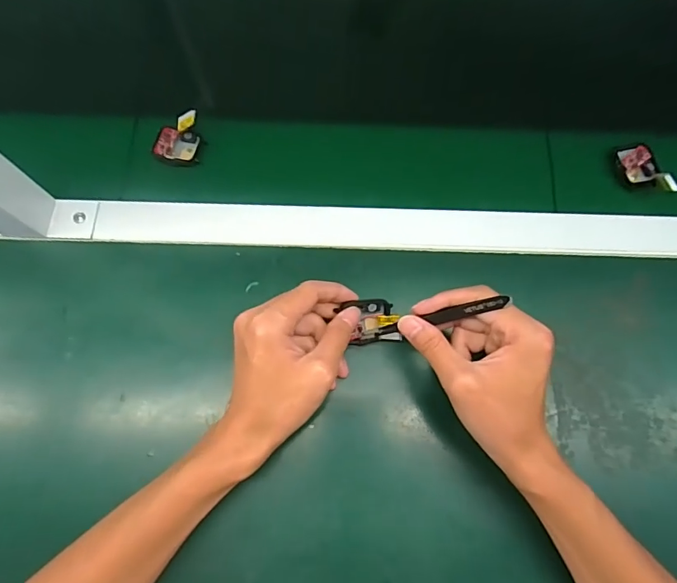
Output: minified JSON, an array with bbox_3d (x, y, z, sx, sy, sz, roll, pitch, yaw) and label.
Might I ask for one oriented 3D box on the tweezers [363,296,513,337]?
[{"bbox_3d":[0.069,0.021,0.334,0.115,0.008,0.008,-17,70,32],"label":"tweezers"}]

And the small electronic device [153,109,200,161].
[{"bbox_3d":[-0.157,-0.152,0.435,0.038,0.017,0.046,3,73,-1],"label":"small electronic device"}]

